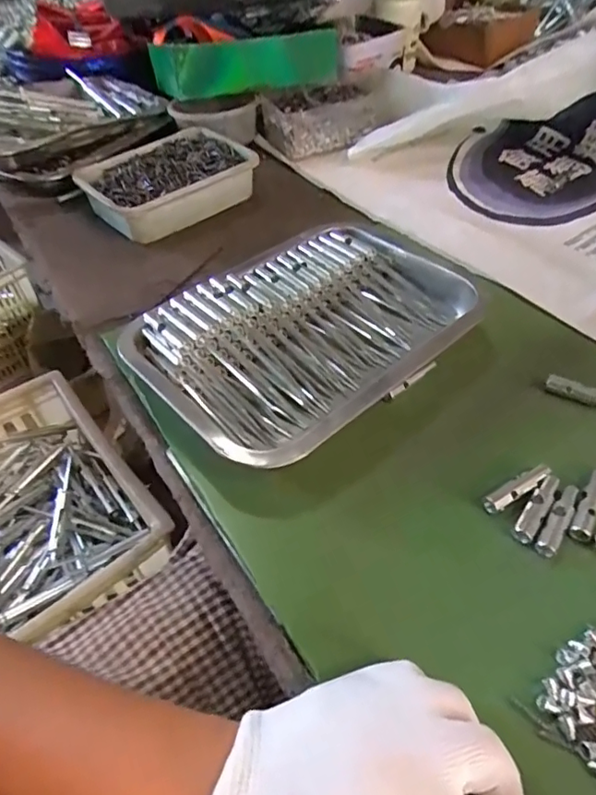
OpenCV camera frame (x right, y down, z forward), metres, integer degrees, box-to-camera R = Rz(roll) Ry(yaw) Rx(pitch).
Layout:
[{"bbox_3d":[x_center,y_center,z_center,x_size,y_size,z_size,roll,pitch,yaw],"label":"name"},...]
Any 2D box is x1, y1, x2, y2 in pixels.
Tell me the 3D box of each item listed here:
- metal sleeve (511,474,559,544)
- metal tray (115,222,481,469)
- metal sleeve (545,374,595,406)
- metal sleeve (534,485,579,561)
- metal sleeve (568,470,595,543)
[{"bbox_3d":[0.147,0.068,0.332,0.012,0.009,0.051,29,56,24],"label":"metal sleeve"},{"bbox_3d":[0.014,-0.059,0.425,0.268,0.033,0.182,-36,57,-25],"label":"metal tray"},{"bbox_3d":[0.207,-0.002,0.392,0.051,0.011,0.011,20,53,19],"label":"metal sleeve"},{"bbox_3d":[0.158,0.074,0.325,0.013,0.008,0.052,29,56,24],"label":"metal sleeve"},{"bbox_3d":[0.180,0.066,0.332,0.013,0.010,0.052,26,55,22],"label":"metal sleeve"}]

